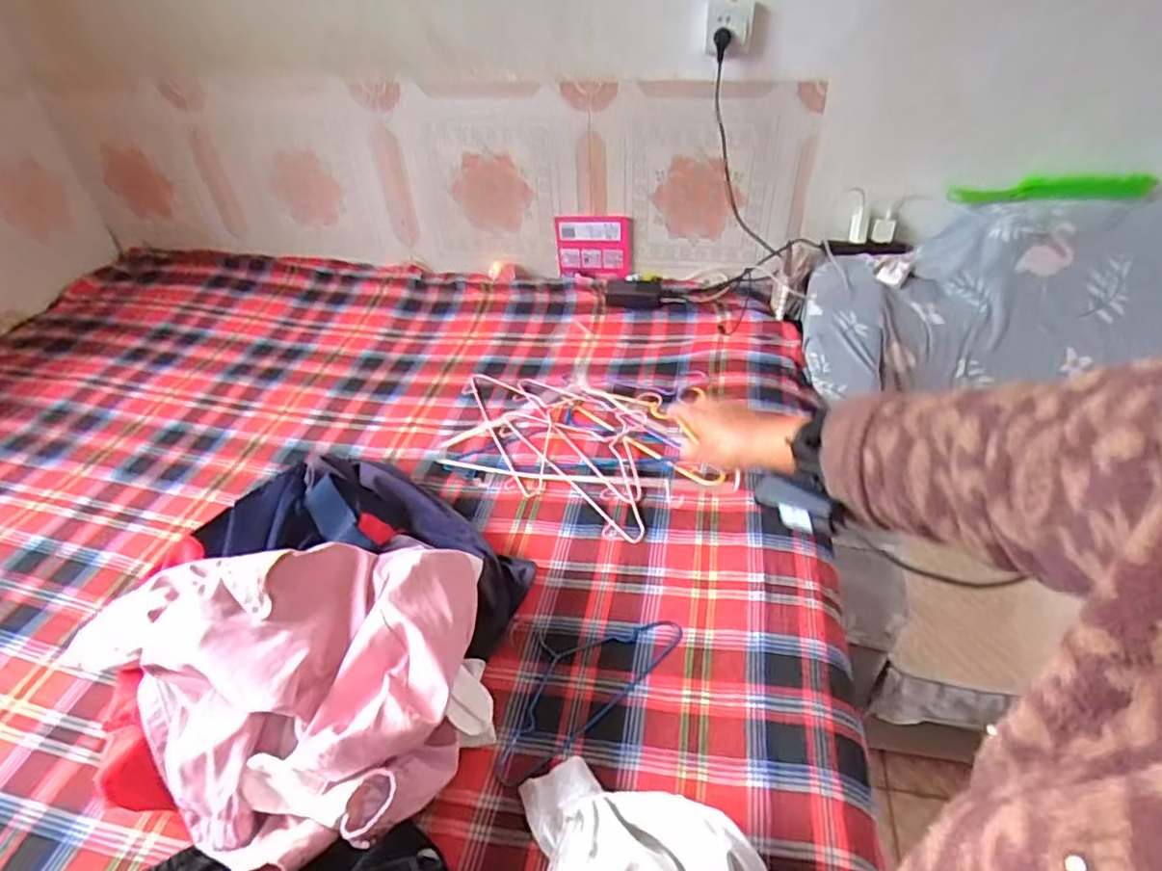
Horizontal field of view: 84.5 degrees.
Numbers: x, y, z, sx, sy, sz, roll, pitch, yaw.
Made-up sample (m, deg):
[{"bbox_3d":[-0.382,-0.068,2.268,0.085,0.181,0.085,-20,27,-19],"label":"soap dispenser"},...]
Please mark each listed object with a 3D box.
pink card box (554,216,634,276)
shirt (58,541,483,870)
[{"bbox_3d":[0.031,-0.463,1.562,0.183,0.140,0.024,3,21,5],"label":"pink card box"},{"bbox_3d":[-0.335,0.275,0.680,0.453,0.144,0.308,-7,40,-6],"label":"shirt"}]

